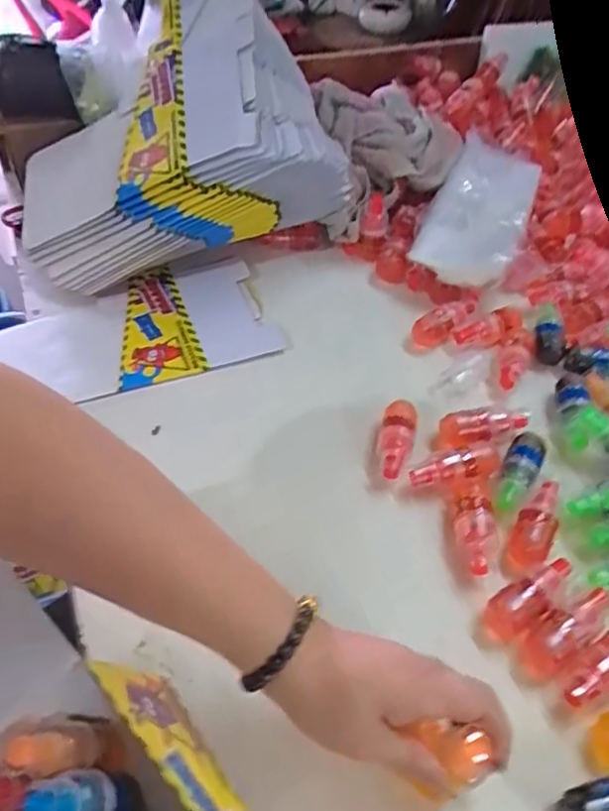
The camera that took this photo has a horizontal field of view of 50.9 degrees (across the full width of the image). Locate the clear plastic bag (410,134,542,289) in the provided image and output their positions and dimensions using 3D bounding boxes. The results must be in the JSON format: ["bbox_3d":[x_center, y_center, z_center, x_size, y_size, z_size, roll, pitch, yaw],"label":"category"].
[{"bbox_3d":[0.207,-0.233,0.749,0.105,0.057,0.257,16,47,14],"label":"clear plastic bag"}]

